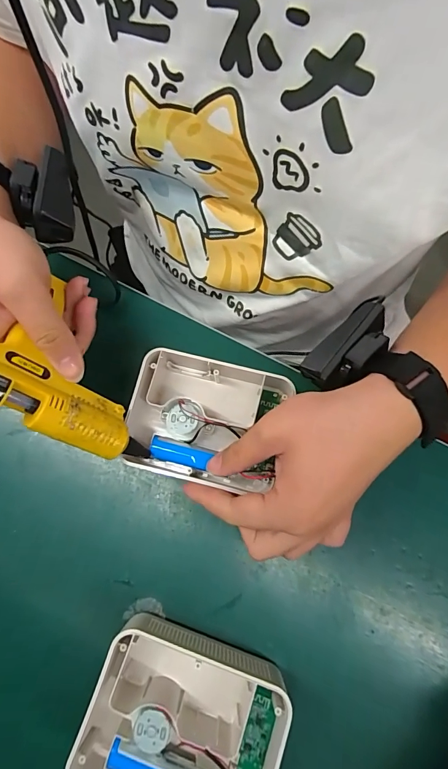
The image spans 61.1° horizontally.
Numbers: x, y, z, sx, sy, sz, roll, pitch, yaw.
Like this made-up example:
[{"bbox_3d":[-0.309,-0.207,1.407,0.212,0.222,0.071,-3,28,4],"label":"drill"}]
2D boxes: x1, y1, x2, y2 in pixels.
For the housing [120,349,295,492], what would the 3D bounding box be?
[{"bbox_3d":[-0.018,0.026,0.317,0.125,0.051,0.105,12,75,4],"label":"housing"}]

